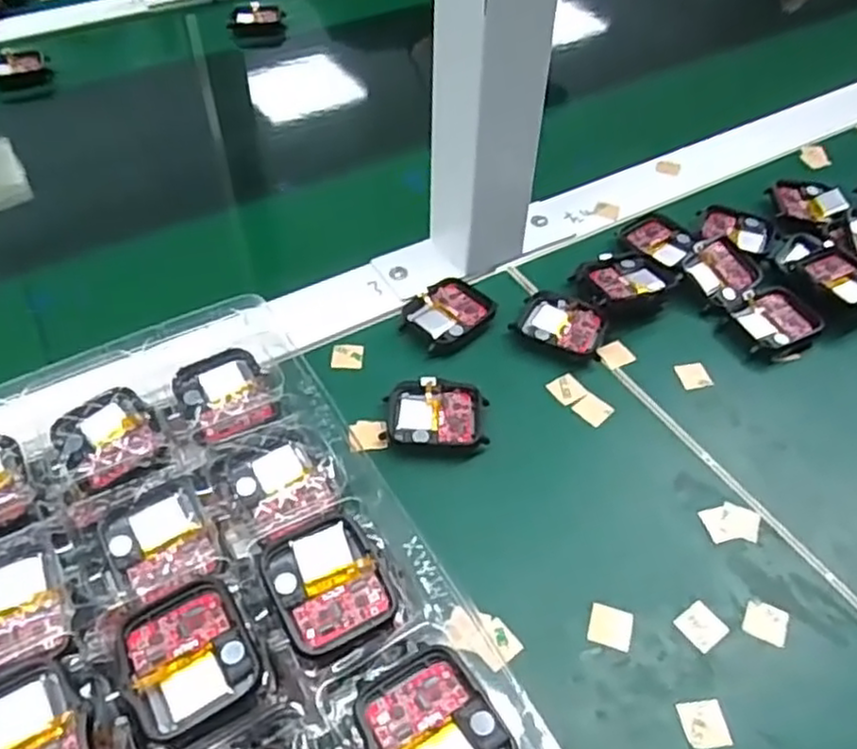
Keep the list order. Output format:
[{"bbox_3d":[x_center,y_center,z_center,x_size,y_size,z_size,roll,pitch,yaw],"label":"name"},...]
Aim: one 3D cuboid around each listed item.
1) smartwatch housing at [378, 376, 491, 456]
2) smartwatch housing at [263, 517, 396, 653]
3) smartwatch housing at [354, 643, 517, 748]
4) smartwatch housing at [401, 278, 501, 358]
[{"bbox_3d":[0.004,0.019,0.333,0.046,0.010,0.037,3,49,0],"label":"smartwatch housing"},{"bbox_3d":[-0.034,0.072,0.245,0.036,0.014,0.043,-23,53,-20],"label":"smartwatch housing"},{"bbox_3d":[0.001,0.105,0.211,0.037,0.006,0.046,-25,54,-21],"label":"smartwatch housing"},{"bbox_3d":[0.010,-0.032,0.377,0.046,0.008,0.037,-34,58,-28],"label":"smartwatch housing"}]

